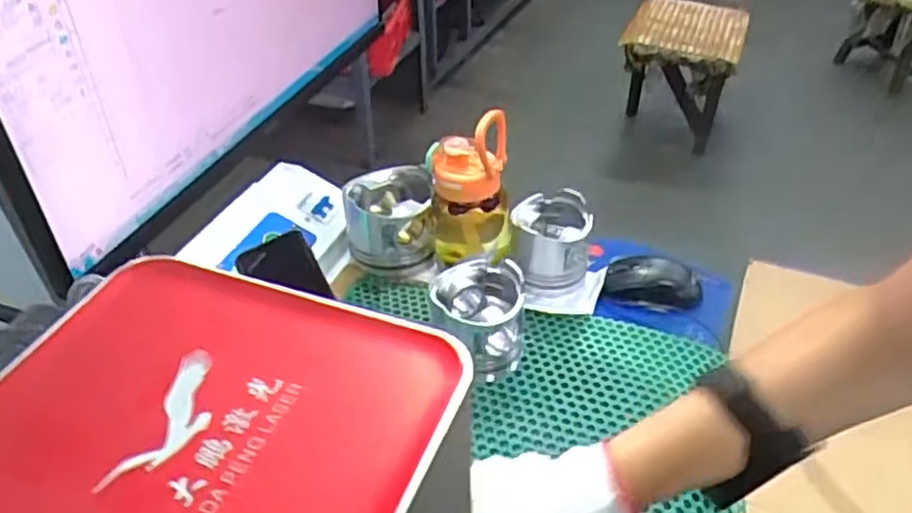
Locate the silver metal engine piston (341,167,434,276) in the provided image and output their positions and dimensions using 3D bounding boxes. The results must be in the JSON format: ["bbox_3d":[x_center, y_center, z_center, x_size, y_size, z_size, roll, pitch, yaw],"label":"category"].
[{"bbox_3d":[-0.081,-0.043,0.869,0.104,0.085,0.105,-5,39,-3],"label":"silver metal engine piston"}]

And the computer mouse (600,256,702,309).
[{"bbox_3d":[0.229,0.030,0.821,0.107,0.030,0.066,2,39,5],"label":"computer mouse"}]

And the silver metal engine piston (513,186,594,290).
[{"bbox_3d":[0.111,-0.018,0.833,0.089,0.076,0.088,-3,39,-1],"label":"silver metal engine piston"}]

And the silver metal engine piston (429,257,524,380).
[{"bbox_3d":[0.023,0.061,0.707,0.086,0.084,0.084,-1,39,1],"label":"silver metal engine piston"}]

